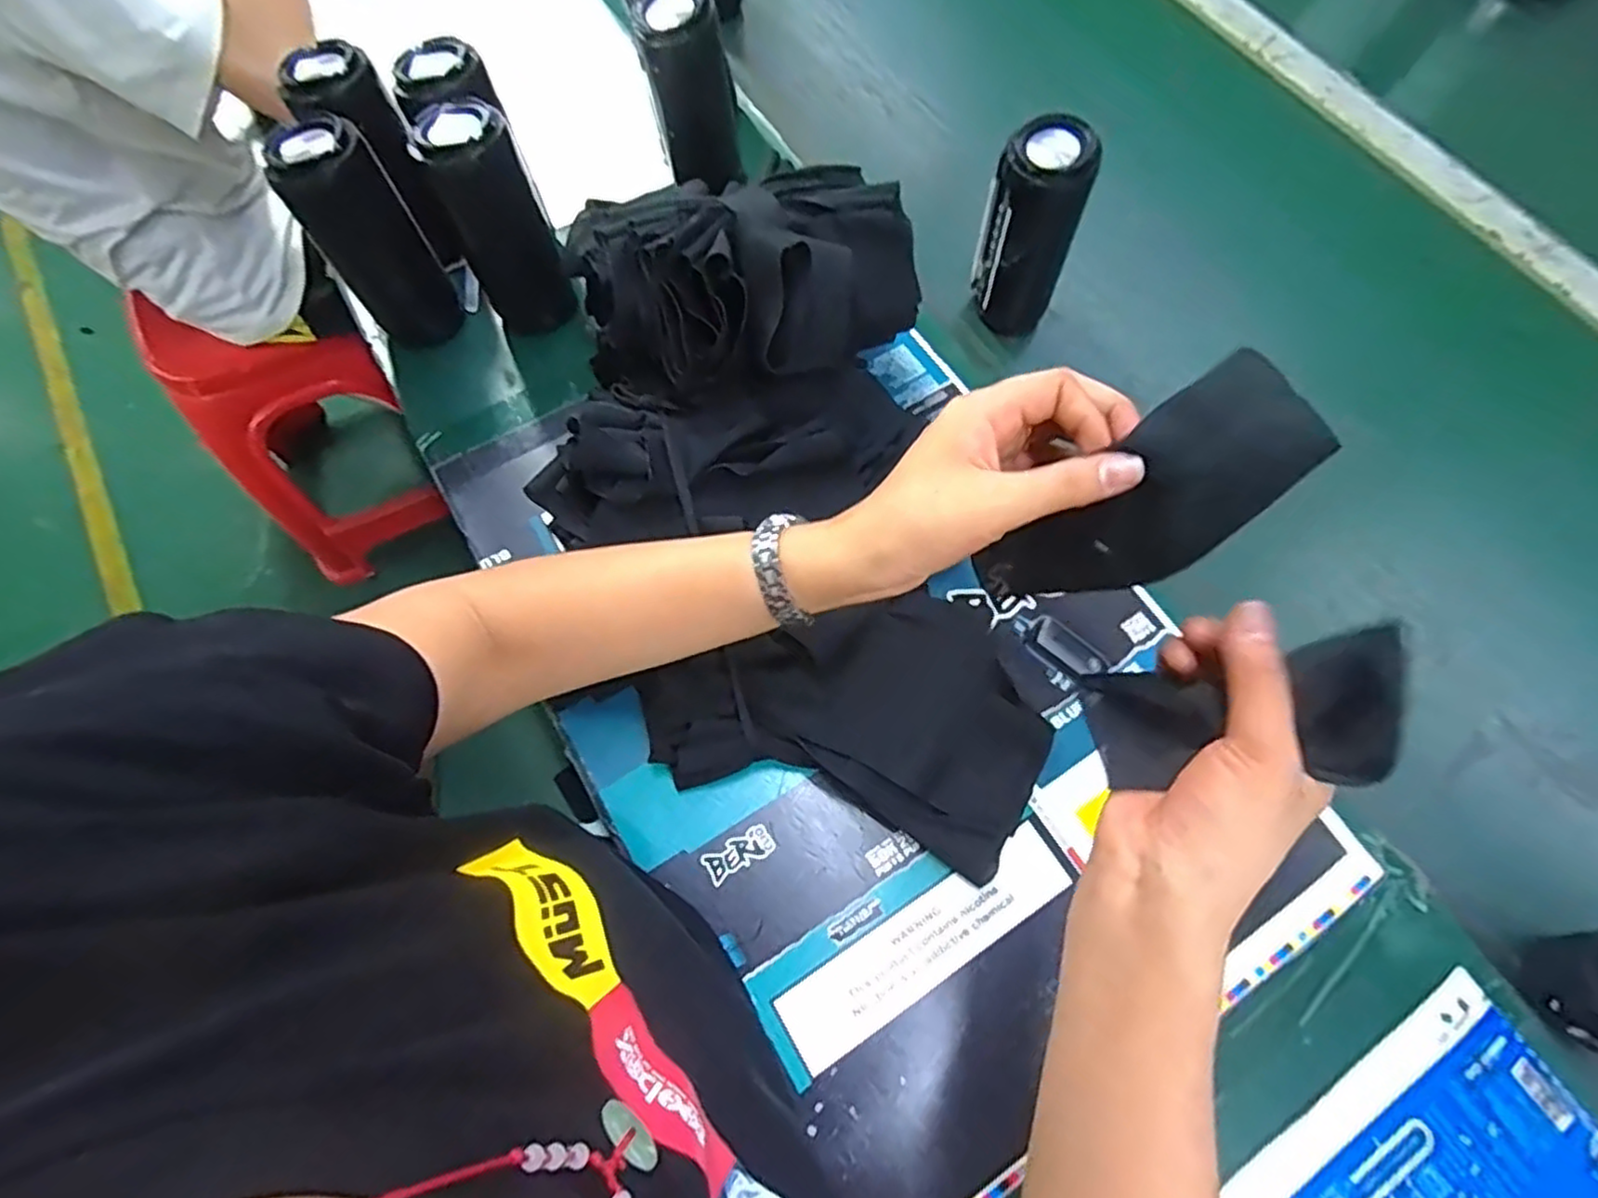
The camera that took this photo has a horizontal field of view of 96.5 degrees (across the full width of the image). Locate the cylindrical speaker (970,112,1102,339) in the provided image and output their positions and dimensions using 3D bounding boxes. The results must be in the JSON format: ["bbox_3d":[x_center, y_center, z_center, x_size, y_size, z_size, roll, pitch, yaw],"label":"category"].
[{"bbox_3d":[0.166,-0.267,0.533,0.056,0.153,0.052,1,68,-2],"label":"cylindrical speaker"}]

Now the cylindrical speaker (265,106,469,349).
[{"bbox_3d":[-0.291,-0.244,0.487,0.065,0.141,0.052,-35,73,-15],"label":"cylindrical speaker"}]

